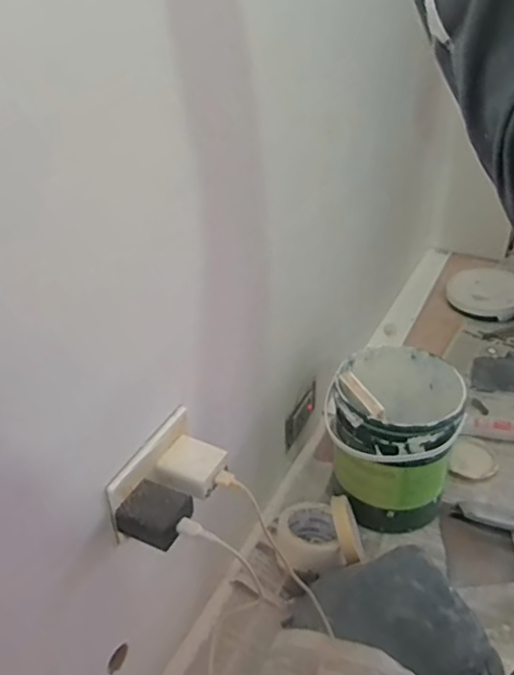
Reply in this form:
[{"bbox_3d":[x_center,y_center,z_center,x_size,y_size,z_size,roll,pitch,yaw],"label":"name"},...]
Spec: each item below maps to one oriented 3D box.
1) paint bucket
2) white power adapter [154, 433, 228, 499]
[{"bbox_3d":[0.195,0.147,0.863,0.167,0.214,0.183,-1,36,1],"label":"paint bucket"},{"bbox_3d":[-0.062,0.119,0.568,0.059,0.021,0.047,18,40,26],"label":"white power adapter"}]

